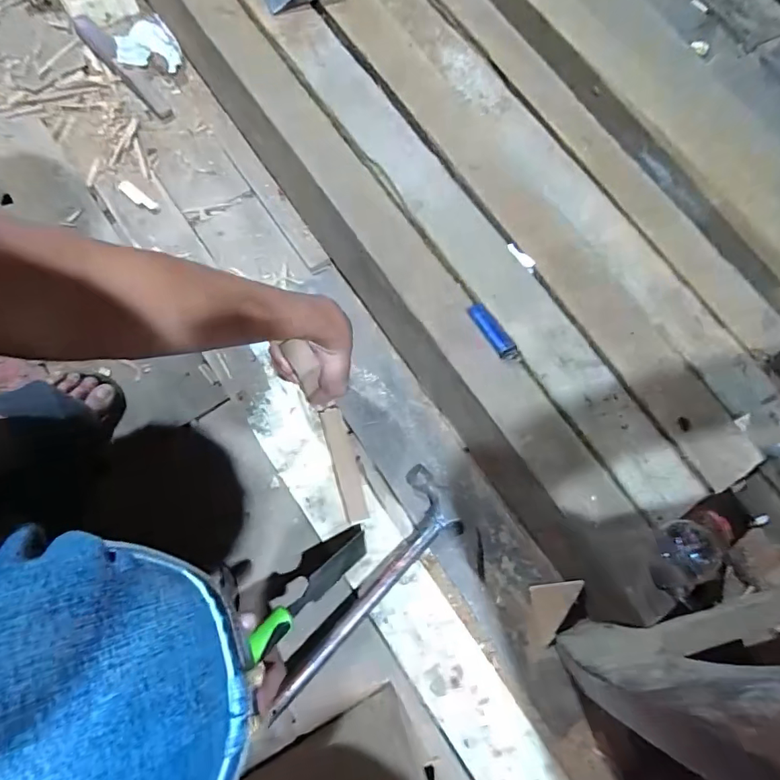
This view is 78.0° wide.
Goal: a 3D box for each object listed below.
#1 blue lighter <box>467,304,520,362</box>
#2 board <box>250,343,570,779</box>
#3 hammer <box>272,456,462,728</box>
[{"bbox_3d":[0.120,-0.064,0.554,0.021,0.013,0.079,-33,80,-10],"label":"blue lighter"},{"bbox_3d":[0.041,0.287,0.584,0.096,0.017,0.788,-34,80,-10],"label":"board"},{"bbox_3d":[-0.030,0.235,0.572,0.085,0.043,0.311,39,77,8],"label":"hammer"}]

